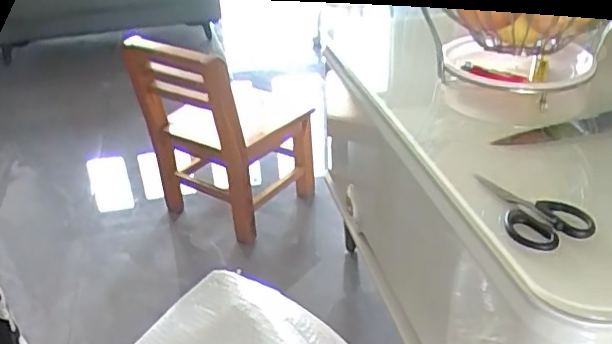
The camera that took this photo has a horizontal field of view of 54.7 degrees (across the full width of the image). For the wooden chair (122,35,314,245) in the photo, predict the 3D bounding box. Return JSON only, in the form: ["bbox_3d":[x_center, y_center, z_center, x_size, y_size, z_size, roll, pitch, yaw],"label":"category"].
[{"bbox_3d":[-0.175,-0.090,1.292,0.303,0.429,0.262,12,35,24],"label":"wooden chair"}]

